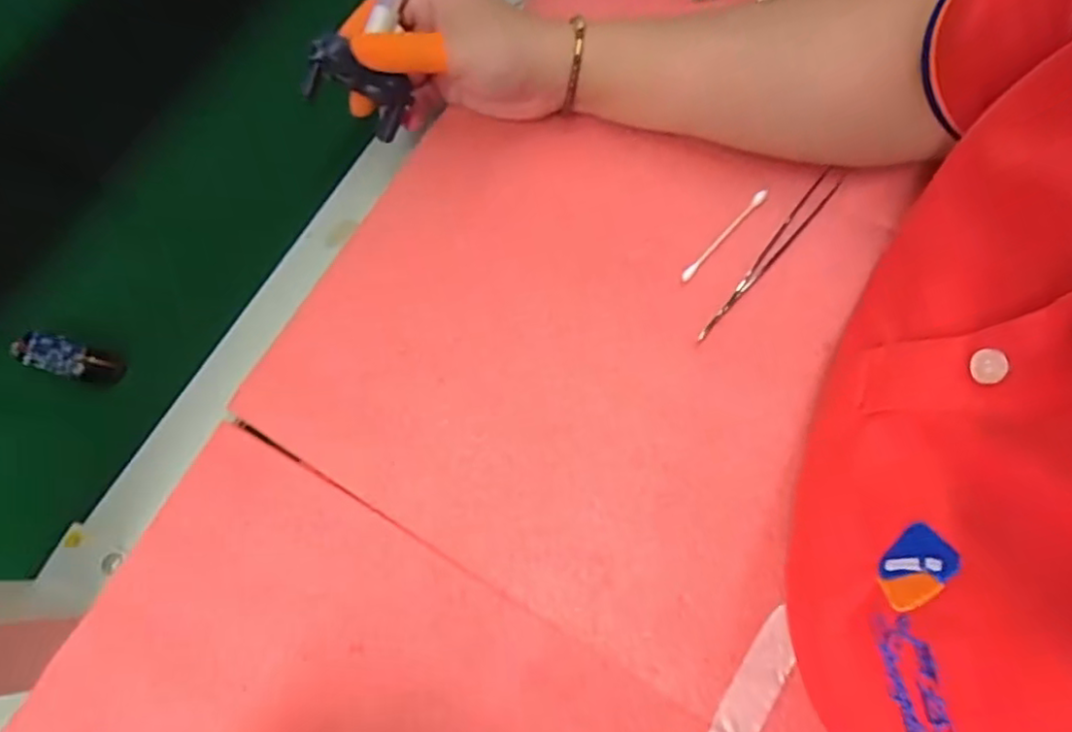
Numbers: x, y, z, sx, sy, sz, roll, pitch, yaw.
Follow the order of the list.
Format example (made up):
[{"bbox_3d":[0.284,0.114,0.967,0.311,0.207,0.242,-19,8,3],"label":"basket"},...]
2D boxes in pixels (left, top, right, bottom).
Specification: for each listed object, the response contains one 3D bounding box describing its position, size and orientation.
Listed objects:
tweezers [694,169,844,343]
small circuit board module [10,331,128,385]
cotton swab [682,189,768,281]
[{"bbox_3d":[0.127,-0.061,0.349,0.011,0.007,0.125,39,79,14],"label":"tweezers"},{"bbox_3d":[-0.260,-0.003,0.356,0.054,0.019,0.019,15,70,8],"label":"small circuit board module"},{"bbox_3d":[0.106,-0.074,0.356,0.006,0.005,0.071,42,80,15],"label":"cotton swab"}]

